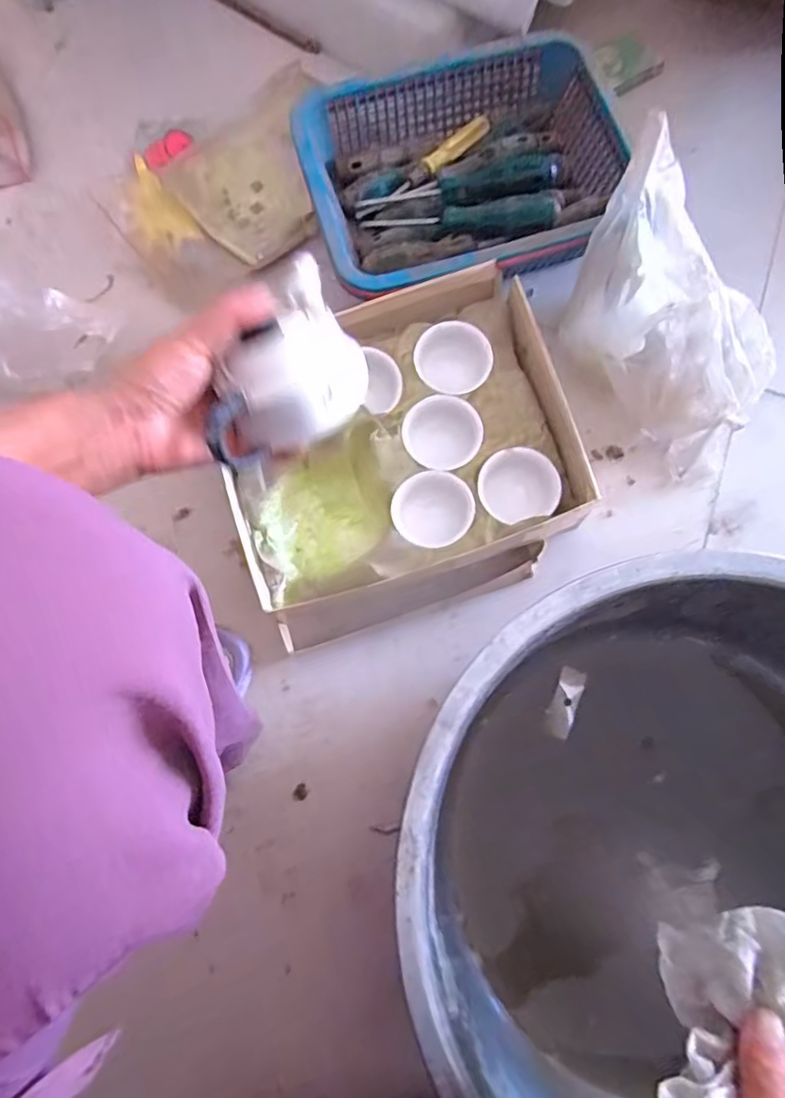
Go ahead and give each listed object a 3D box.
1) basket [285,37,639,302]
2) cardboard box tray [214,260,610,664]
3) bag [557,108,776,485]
[{"bbox_3d":[0.070,-0.348,0.569,0.297,0.080,0.223,-18,77,-3],"label":"basket"},{"bbox_3d":[0.010,-0.079,0.501,0.279,0.076,0.245,-17,77,-3],"label":"cardboard box tray"},{"bbox_3d":[0.236,-0.191,0.504,0.108,0.144,0.224,-34,78,-7],"label":"bag"}]

